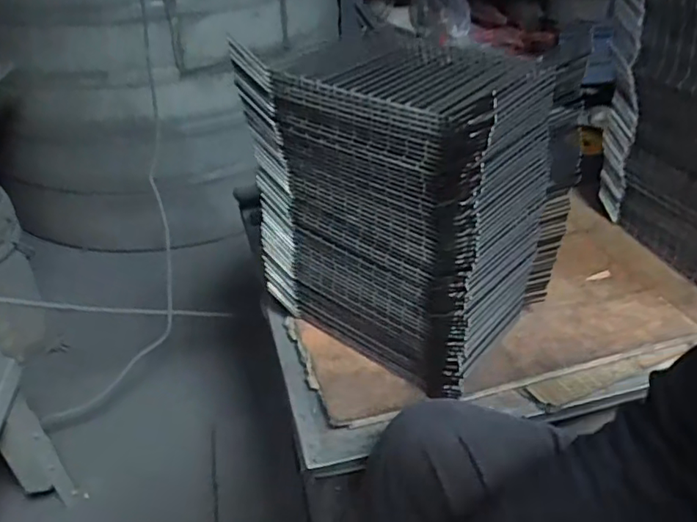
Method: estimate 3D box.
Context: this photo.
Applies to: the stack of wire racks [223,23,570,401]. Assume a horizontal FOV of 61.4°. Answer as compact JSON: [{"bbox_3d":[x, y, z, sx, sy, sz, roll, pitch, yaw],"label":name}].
[{"bbox_3d":[0.070,-0.070,0.686,0.282,0.314,0.220,24,42,30],"label":"stack of wire racks"}]

